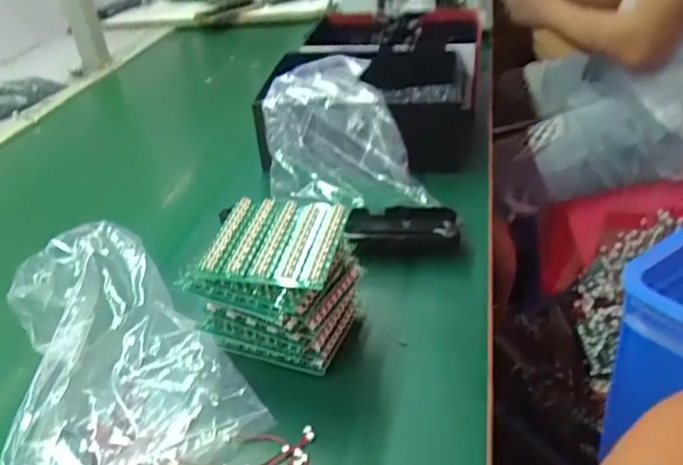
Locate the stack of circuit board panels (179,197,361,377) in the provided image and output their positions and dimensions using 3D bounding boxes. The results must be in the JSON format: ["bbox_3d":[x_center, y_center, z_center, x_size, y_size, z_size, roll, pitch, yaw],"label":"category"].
[{"bbox_3d":[-0.048,0.042,0.431,0.103,0.109,0.085,7,35,17],"label":"stack of circuit board panels"}]

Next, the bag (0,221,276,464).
[{"bbox_3d":[-0.176,0.080,0.422,0.162,0.071,0.206,-21,37,-24],"label":"bag"}]

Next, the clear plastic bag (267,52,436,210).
[{"bbox_3d":[-0.009,-0.106,0.625,0.142,0.101,0.187,-13,35,-10],"label":"clear plastic bag"}]

